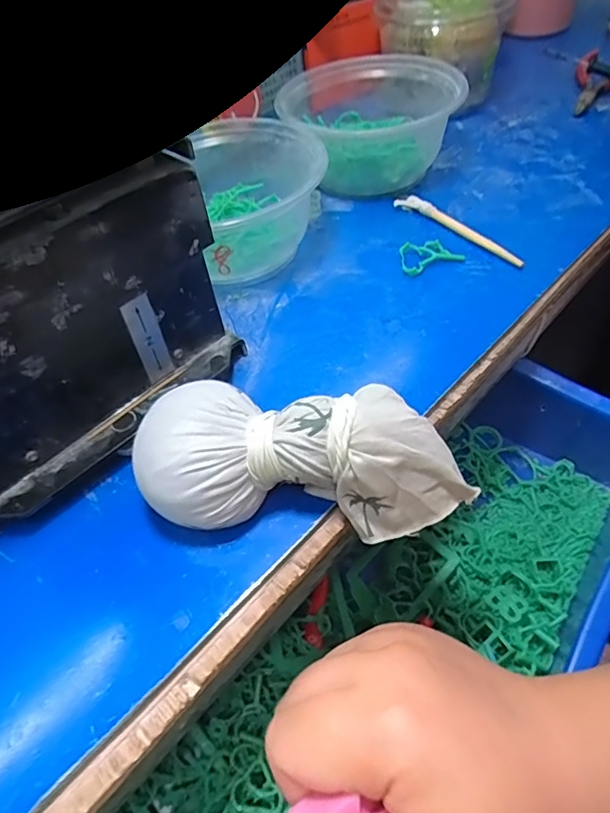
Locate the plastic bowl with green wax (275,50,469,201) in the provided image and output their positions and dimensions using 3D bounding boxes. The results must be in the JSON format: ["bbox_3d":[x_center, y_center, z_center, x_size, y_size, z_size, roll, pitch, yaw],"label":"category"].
[{"bbox_3d":[0.049,-0.225,0.411,0.120,0.060,0.132,-3,50,4],"label":"plastic bowl with green wax"}]

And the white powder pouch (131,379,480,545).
[{"bbox_3d":[0.000,0.022,0.224,0.133,0.050,0.050,-3,50,4],"label":"white powder pouch"}]

